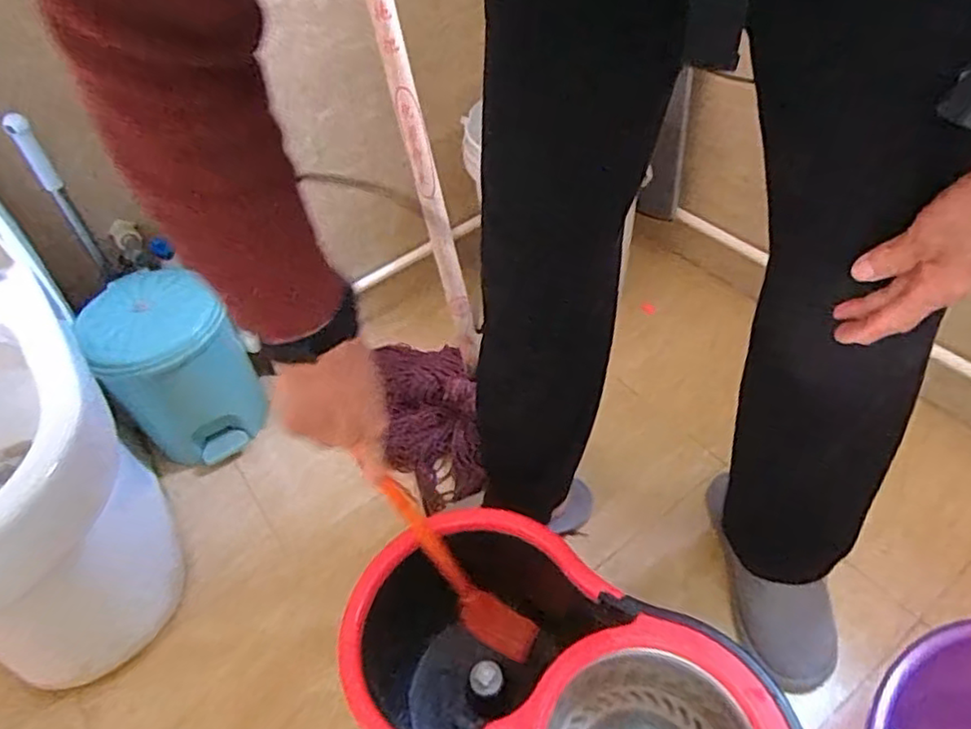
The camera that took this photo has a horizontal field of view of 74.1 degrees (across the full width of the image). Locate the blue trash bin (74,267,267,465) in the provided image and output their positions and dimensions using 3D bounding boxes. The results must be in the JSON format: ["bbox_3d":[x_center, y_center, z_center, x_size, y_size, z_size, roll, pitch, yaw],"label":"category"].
[{"bbox_3d":[-0.466,0.013,0.975,0.182,0.259,0.185,-4,46,4],"label":"blue trash bin"}]

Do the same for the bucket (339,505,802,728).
[{"bbox_3d":[0.055,0.361,0.659,0.465,0.237,0.250,24,52,24],"label":"bucket"}]

